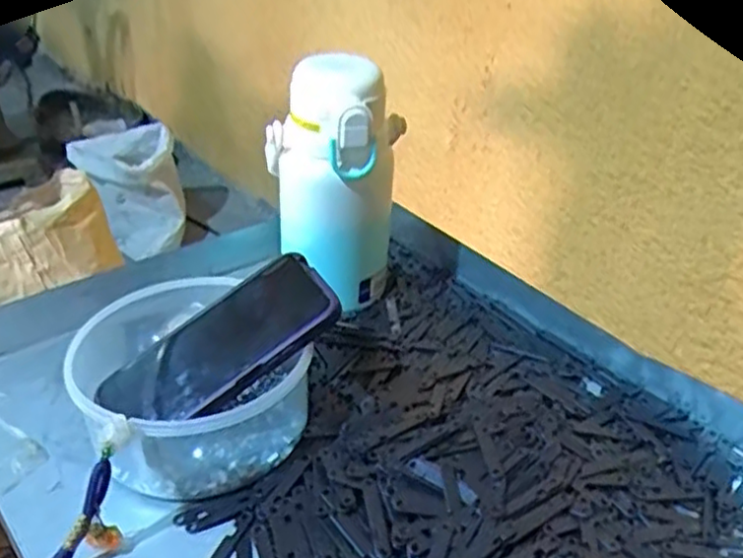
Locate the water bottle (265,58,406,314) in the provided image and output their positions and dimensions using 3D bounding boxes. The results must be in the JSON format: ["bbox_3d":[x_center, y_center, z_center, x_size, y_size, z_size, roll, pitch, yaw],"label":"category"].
[{"bbox_3d":[-0.026,-0.068,0.575,0.103,0.197,0.067,-8,33,-11],"label":"water bottle"}]

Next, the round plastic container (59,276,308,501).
[{"bbox_3d":[-0.124,0.064,0.480,0.137,0.068,0.163,-19,39,-29],"label":"round plastic container"}]

